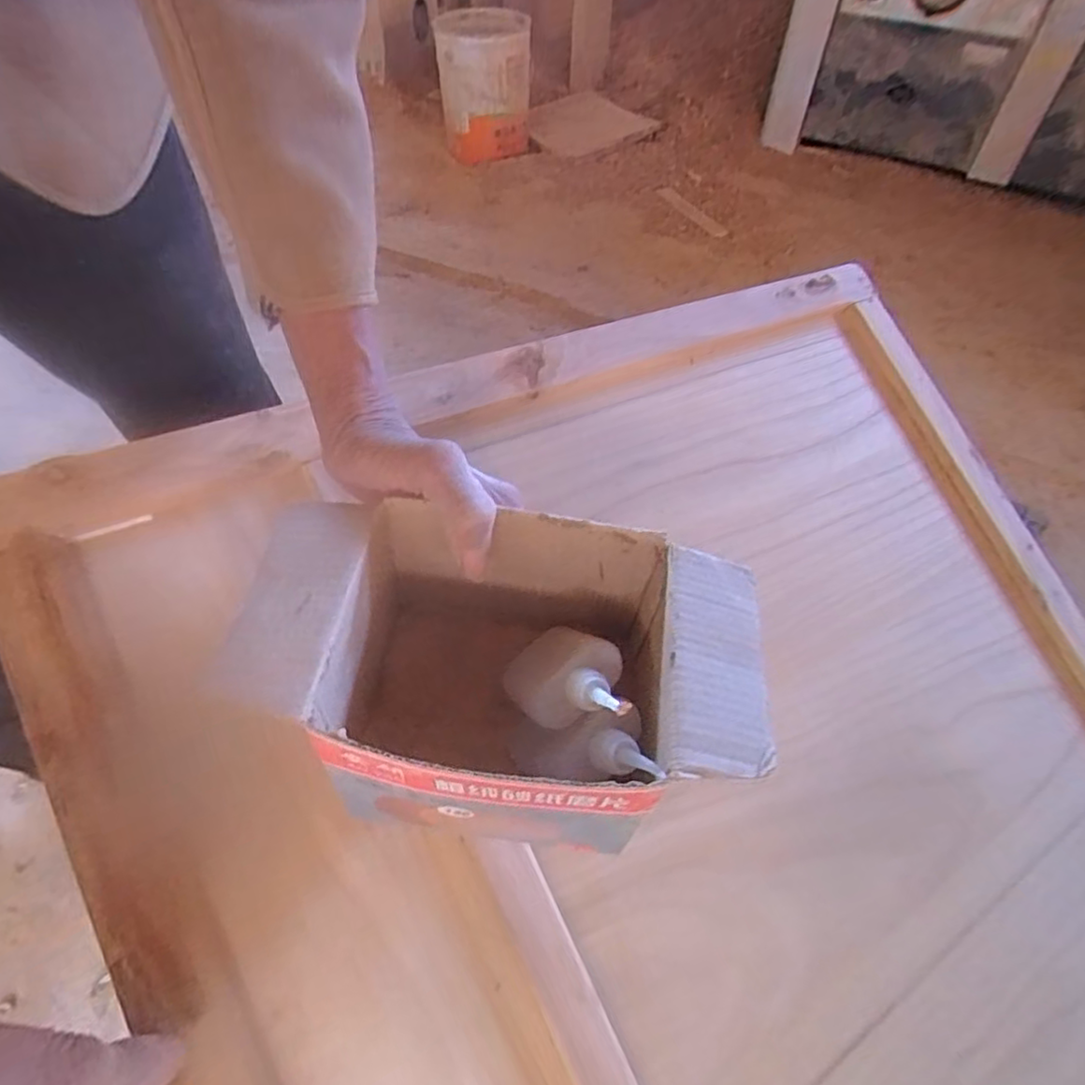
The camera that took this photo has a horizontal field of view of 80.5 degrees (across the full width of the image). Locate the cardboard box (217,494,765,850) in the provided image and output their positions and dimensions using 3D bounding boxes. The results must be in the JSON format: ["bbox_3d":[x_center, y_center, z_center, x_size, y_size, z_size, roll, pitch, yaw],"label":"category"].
[{"bbox_3d":[-0.016,0.057,0.276,0.196,0.085,0.116,8,46,0],"label":"cardboard box"}]

